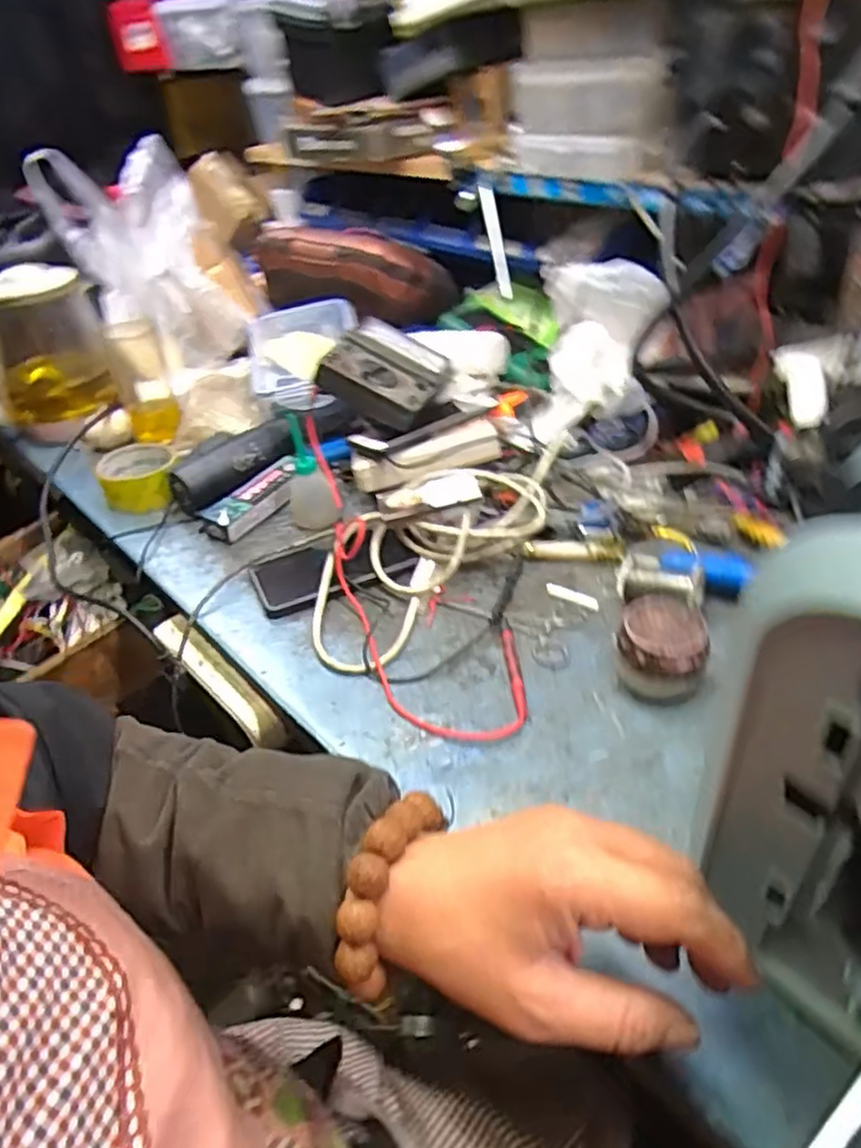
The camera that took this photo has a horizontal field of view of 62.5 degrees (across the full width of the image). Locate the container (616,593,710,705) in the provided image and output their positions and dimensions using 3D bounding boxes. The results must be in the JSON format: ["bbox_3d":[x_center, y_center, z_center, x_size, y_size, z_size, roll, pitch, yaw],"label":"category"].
[{"bbox_3d":[0.166,0.055,0.512,0.060,0.051,0.065,-4,38,3],"label":"container"}]

